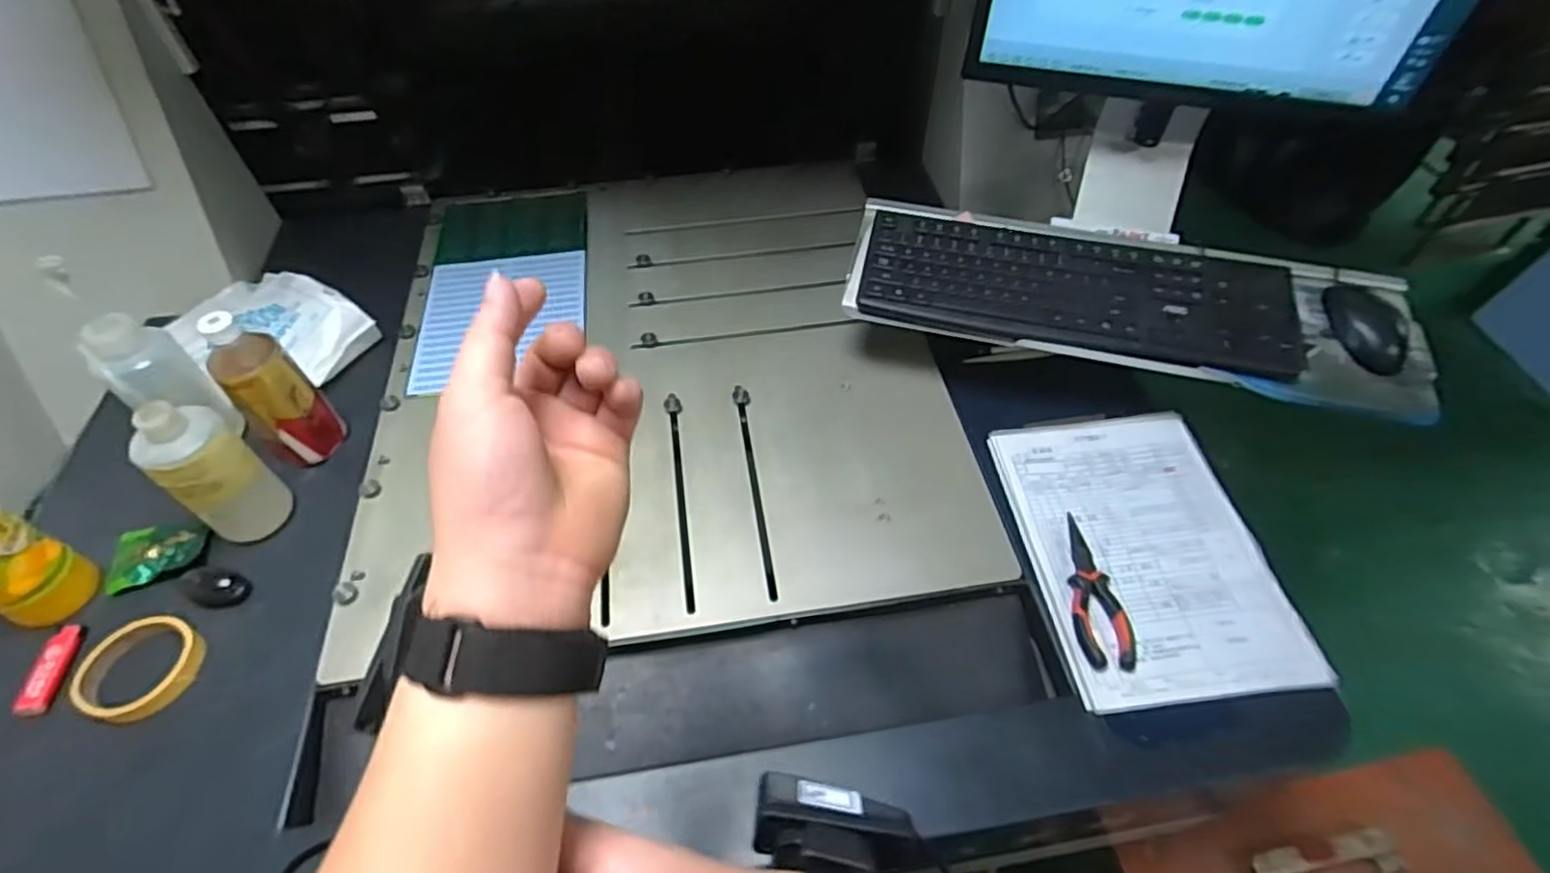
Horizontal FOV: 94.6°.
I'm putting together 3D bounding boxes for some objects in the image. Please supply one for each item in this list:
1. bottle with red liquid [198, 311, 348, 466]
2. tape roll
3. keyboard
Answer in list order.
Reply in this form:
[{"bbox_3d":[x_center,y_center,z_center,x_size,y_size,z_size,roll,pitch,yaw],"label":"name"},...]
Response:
[{"bbox_3d":[-0.513,-0.041,0.734,0.063,0.175,0.069,33,59,23],"label":"bottle with red liquid"},{"bbox_3d":[-0.572,0.206,0.641,0.106,0.020,0.089,11,53,9],"label":"tape roll"},{"bbox_3d":[0.324,-0.168,0.778,0.454,0.041,0.170,12,53,9],"label":"keyboard"}]

